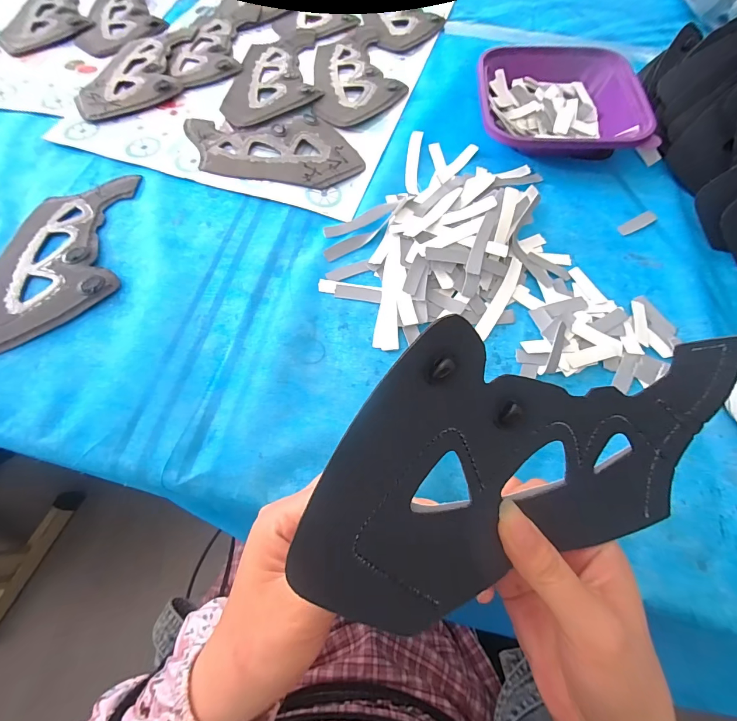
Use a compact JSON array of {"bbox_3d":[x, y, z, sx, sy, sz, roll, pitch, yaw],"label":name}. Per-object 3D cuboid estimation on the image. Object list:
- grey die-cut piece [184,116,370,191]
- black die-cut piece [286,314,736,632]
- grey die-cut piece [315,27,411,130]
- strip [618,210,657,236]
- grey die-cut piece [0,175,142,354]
[{"bbox_3d":[-0.115,-0.256,0.416,0.216,0.008,0.106,11,66,3],"label":"grey die-cut piece"},{"bbox_3d":[0.073,0.049,0.159,0.198,0.015,0.123,3,91,-14],"label":"black die-cut piece"},{"bbox_3d":[-0.023,-0.389,0.477,0.120,0.007,0.199,-15,67,-5],"label":"grey die-cut piece"},{"bbox_3d":[0.290,-0.148,0.378,0.049,0.004,0.015,-25,69,-12],"label":"strip"},{"bbox_3d":[-0.311,-0.107,0.350,0.126,0.008,0.205,-7,66,-4],"label":"grey die-cut piece"}]

